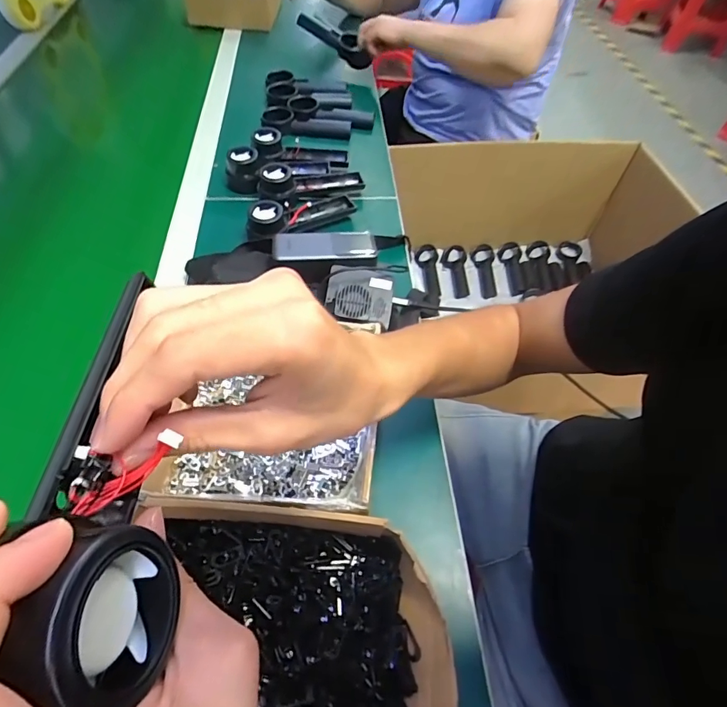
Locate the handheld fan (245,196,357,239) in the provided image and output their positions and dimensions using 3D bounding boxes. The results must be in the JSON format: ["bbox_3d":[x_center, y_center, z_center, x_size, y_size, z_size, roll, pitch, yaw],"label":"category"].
[{"bbox_3d":[-0.091,-0.196,0.618,0.165,0.045,0.059,-20,57,-31],"label":"handheld fan"}]

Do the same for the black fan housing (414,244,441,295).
[{"bbox_3d":[0.161,-0.206,1.076,0.056,0.033,0.160,2,55,-1],"label":"black fan housing"}]

